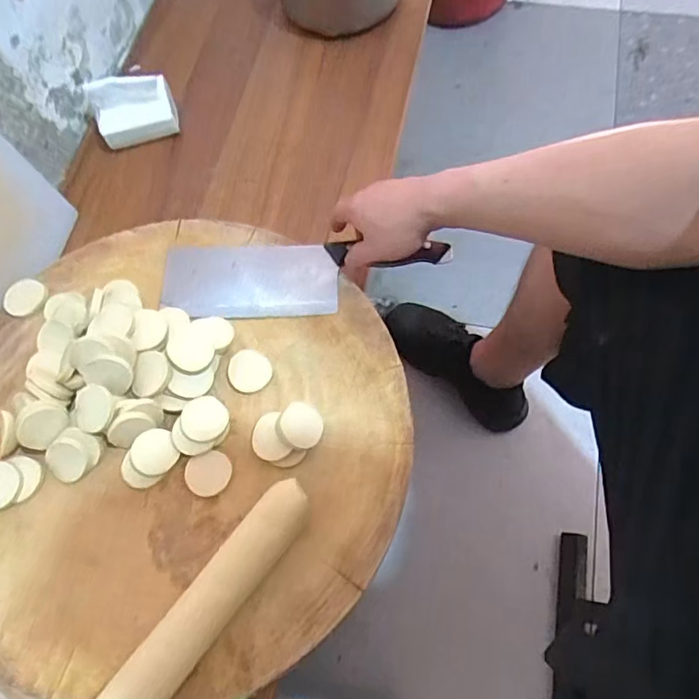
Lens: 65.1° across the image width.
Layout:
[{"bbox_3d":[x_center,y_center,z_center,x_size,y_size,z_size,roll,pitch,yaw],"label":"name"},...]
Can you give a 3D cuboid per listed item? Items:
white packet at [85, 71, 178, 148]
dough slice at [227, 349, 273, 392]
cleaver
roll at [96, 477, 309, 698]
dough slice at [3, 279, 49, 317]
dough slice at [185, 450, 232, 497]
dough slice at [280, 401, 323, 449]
[{"bbox_3d":[-0.285,-0.319,0.718,0.105,0.051,0.071,-15,68,-3],"label":"white packet"},{"bbox_3d":[-0.099,0.020,0.537,0.041,0.010,0.041,-1,68,3],"label":"dough slice"},{"bbox_3d":[-0.047,-0.077,0.573,0.296,0.027,0.079,-4,68,3],"label":"cleaver"},{"bbox_3d":[-0.115,0.212,0.439,0.039,0.042,0.240,37,74,16],"label":"roll"},{"bbox_3d":[-0.339,-0.055,0.574,0.045,0.004,0.042,-1,68,3],"label":"dough slice"},{"bbox_3d":[-0.129,0.113,0.500,0.041,0.009,0.040,-1,68,3],"label":"dough slice"},{"bbox_3d":[-0.044,0.069,0.500,0.039,0.007,0.040,7,63,-15],"label":"dough slice"}]

